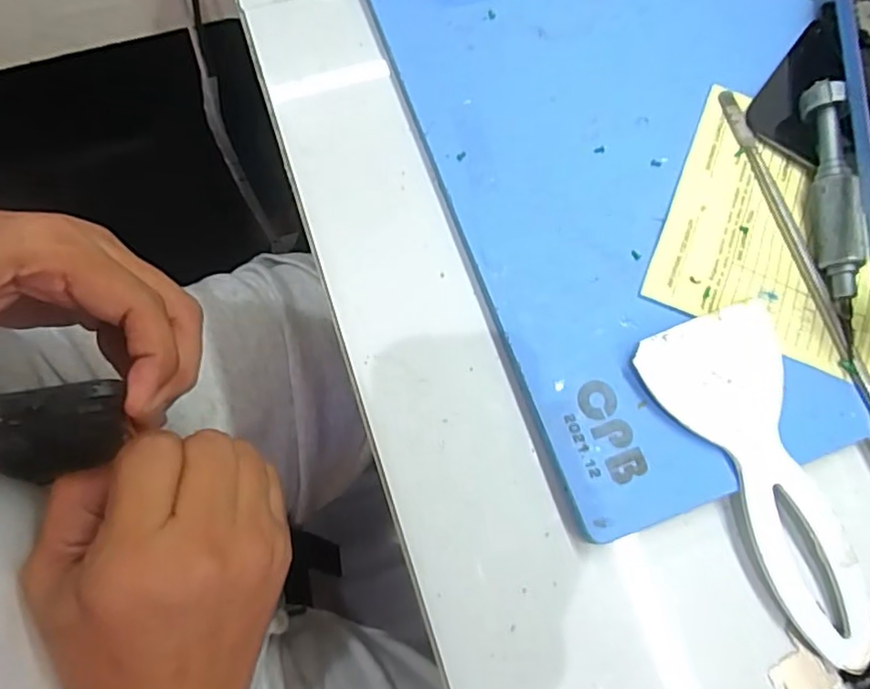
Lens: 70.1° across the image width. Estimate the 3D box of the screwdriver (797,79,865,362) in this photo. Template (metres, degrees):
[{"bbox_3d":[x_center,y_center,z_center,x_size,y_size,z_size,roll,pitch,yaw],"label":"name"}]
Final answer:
[{"bbox_3d":[0.155,-0.052,0.240,0.017,0.018,0.100,2,74,-2],"label":"screwdriver"}]

